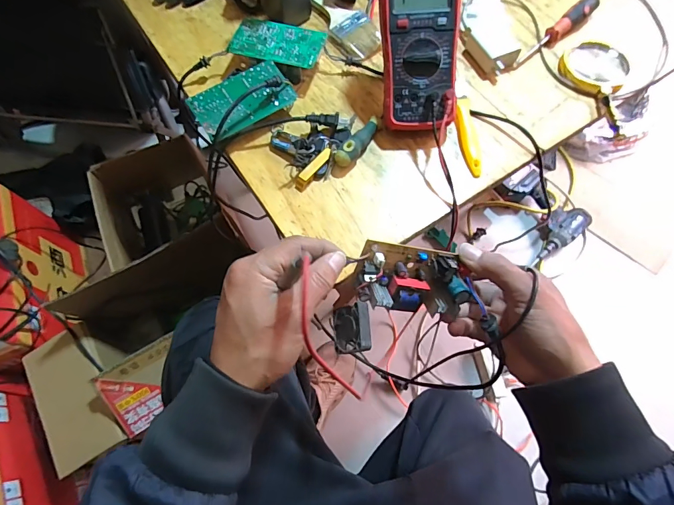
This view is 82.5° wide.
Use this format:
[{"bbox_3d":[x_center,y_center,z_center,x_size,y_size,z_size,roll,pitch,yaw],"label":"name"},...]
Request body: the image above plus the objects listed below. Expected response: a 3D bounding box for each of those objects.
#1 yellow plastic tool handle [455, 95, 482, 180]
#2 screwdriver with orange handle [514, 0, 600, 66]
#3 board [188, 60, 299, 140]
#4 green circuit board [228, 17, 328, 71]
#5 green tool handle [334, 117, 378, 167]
[{"bbox_3d":[0.166,-0.149,0.486,0.022,0.018,0.112,-5,67,-1],"label":"yellow plastic tool handle"},{"bbox_3d":[0.313,-0.313,0.544,0.155,0.029,0.024,-38,71,-14],"label":"screwdriver with orange handle"},{"bbox_3d":[-0.119,-0.195,0.486,0.122,0.013,0.067,-30,83,-13],"label":"board"},{"bbox_3d":[-0.080,-0.286,0.523,0.120,0.008,0.069,14,68,7],"label":"green circuit board"},{"bbox_3d":[0.027,-0.139,0.479,0.021,0.024,0.080,30,71,13],"label":"green tool handle"}]

